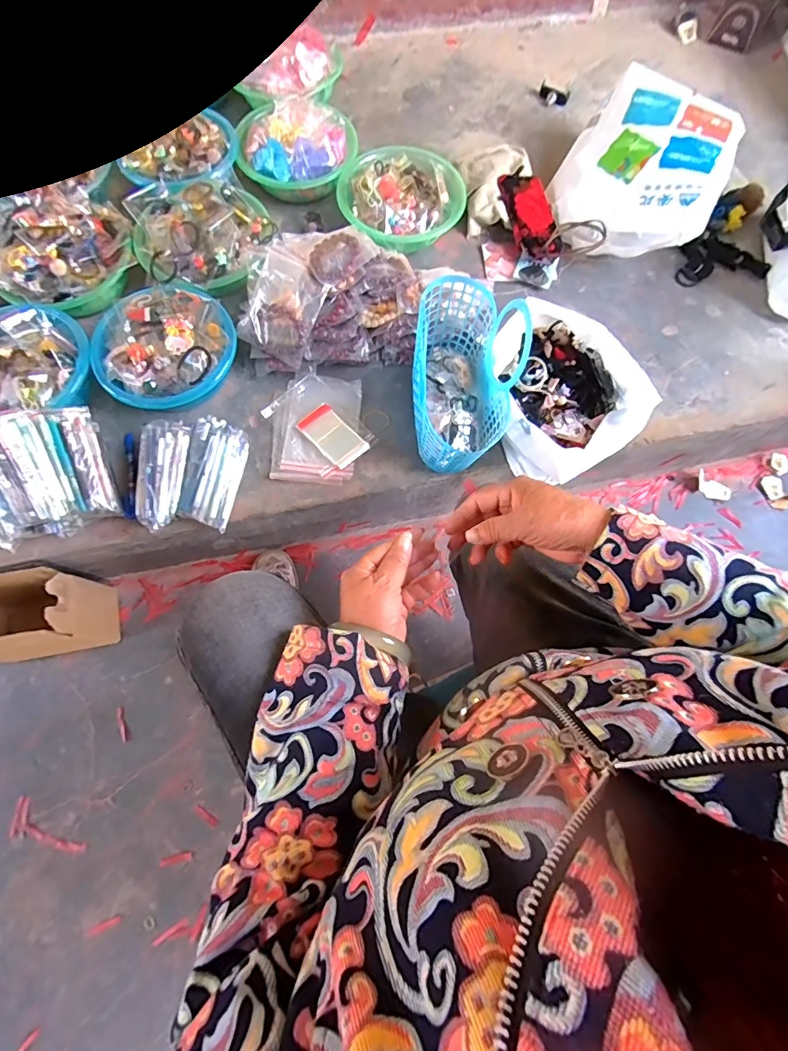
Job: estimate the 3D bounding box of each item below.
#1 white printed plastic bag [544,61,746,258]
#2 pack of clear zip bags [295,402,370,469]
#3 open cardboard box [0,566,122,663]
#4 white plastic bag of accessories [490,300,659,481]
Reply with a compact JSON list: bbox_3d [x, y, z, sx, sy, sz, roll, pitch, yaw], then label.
[{"bbox_3d":[0.468,-0.675,0.863,0.286,0.140,0.335,25,74,7],"label":"white printed plastic bag"},{"bbox_3d":[-0.103,-0.153,0.751,0.067,0.010,0.114,-41,77,-13],"label":"pack of clear zip bags"},{"bbox_3d":[-0.627,0.156,0.757,0.225,0.172,0.120,-10,73,-4],"label":"open cardboard box"},{"bbox_3d":[0.258,-0.203,0.719,0.214,0.143,0.252,-32,75,-10],"label":"white plastic bag of accessories"}]

